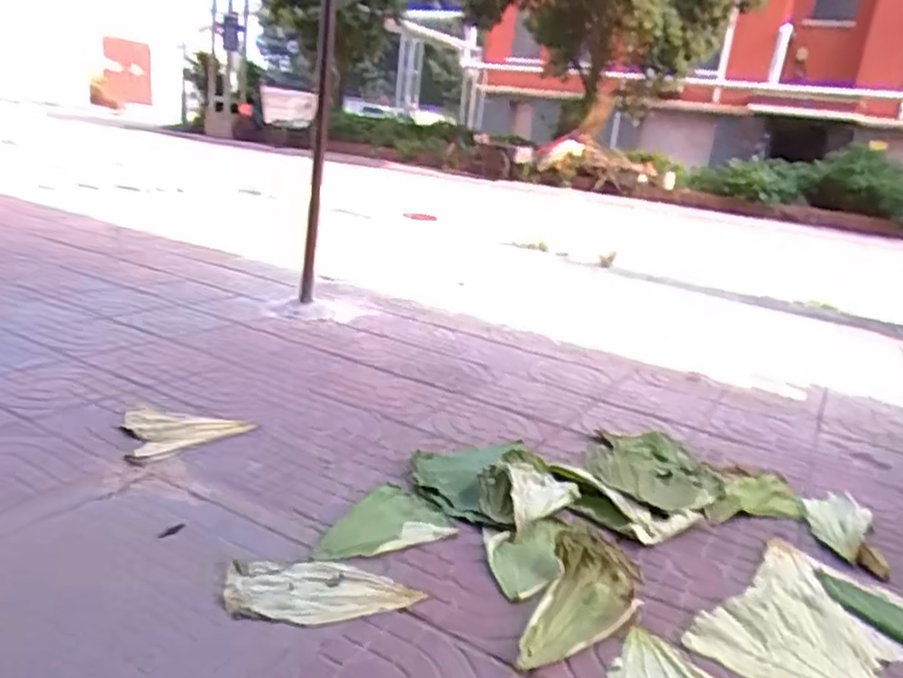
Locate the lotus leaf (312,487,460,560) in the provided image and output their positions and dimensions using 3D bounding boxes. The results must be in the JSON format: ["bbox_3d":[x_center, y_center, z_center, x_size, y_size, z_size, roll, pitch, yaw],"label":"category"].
[{"bbox_3d":[-0.148,0.340,1.297,0.259,0.006,0.193,-5,19,-34],"label":"lotus leaf"}]

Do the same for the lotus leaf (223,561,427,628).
[{"bbox_3d":[-0.203,0.394,1.094,0.295,0.008,0.141,4,16,-8],"label":"lotus leaf"}]

